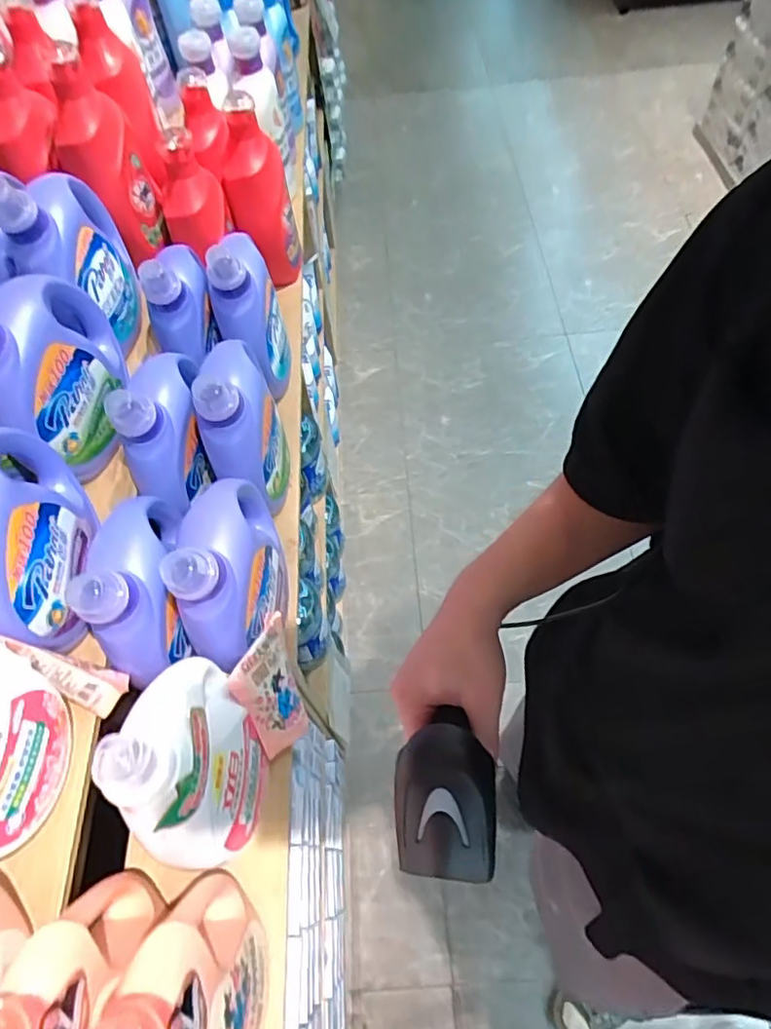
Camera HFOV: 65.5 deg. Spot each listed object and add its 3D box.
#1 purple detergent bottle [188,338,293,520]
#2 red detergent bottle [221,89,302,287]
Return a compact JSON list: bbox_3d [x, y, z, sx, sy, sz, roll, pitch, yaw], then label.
[{"bbox_3d":[-0.207,-0.130,0.868,0.101,0.253,0.200,-15,59,-5],"label":"purple detergent bottle"},{"bbox_3d":[-0.242,-0.606,1.157,0.101,0.312,0.137,-6,59,0],"label":"red detergent bottle"}]

